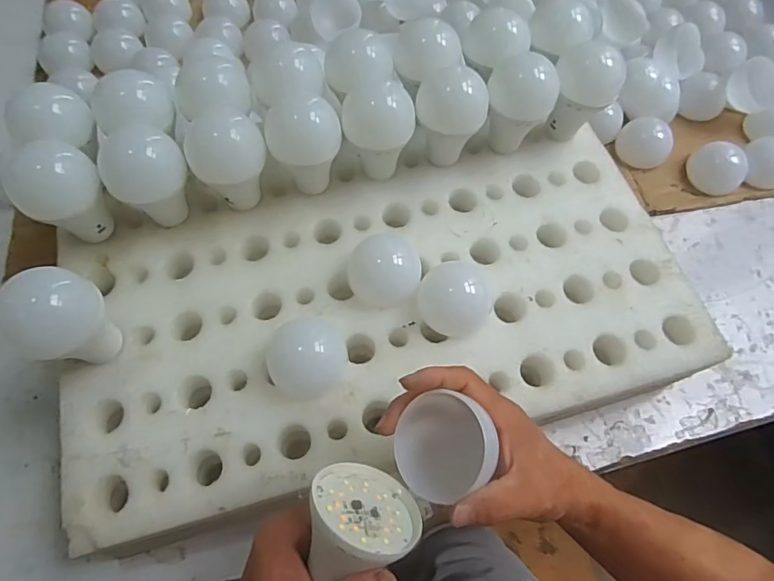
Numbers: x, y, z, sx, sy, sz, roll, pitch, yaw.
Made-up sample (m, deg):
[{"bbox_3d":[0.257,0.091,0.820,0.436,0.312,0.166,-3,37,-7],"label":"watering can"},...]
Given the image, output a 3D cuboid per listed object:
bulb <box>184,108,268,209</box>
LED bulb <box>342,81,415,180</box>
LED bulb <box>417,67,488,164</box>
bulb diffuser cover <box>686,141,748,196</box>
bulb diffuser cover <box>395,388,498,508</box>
[{"bbox_3d":[-0.137,-0.112,0.439,0.063,0.080,0.056,-6,64,-5],"label":"bulb"},{"bbox_3d":[-0.008,-0.143,0.469,0.064,0.090,0.060,3,64,-1],"label":"LED bulb"},{"bbox_3d":[0.059,-0.159,0.476,0.062,0.085,0.059,1,64,-2],"label":"LED bulb"},{"bbox_3d":[0.401,-0.149,0.602,0.054,0.036,0.065,-39,71,-19],"label":"bulb diffuser cover"},{"bbox_3d":[0.035,0.098,0.315,0.056,0.035,0.065,-21,66,-12],"label":"bulb diffuser cover"}]

